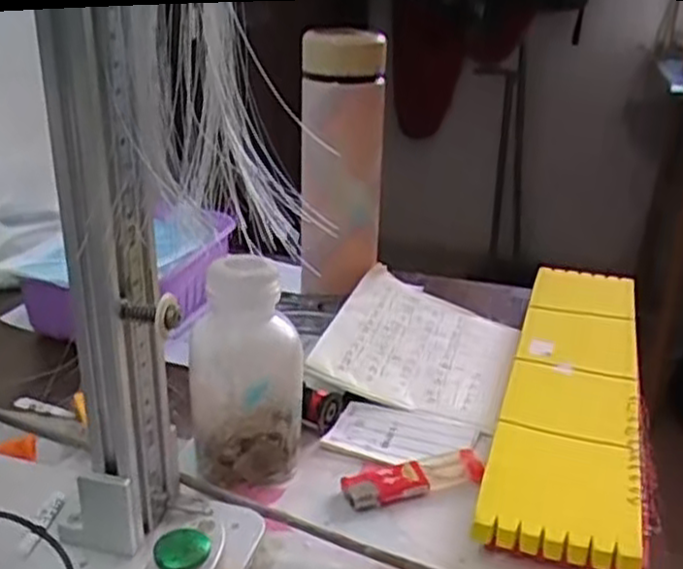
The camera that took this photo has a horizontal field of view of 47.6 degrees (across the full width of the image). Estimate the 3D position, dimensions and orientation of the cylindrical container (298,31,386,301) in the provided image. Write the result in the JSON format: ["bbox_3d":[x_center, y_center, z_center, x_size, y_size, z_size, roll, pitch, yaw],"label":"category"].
[{"bbox_3d":[-0.001,-0.087,0.575,0.065,0.199,0.067,4,25,-2],"label":"cylindrical container"}]

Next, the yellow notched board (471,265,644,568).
[{"bbox_3d":[0.151,0.061,0.503,0.080,0.016,0.313,10,29,15],"label":"yellow notched board"}]

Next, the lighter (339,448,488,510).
[{"bbox_3d":[0.041,0.109,0.444,0.081,0.012,0.025,-4,27,-18],"label":"lighter"}]

